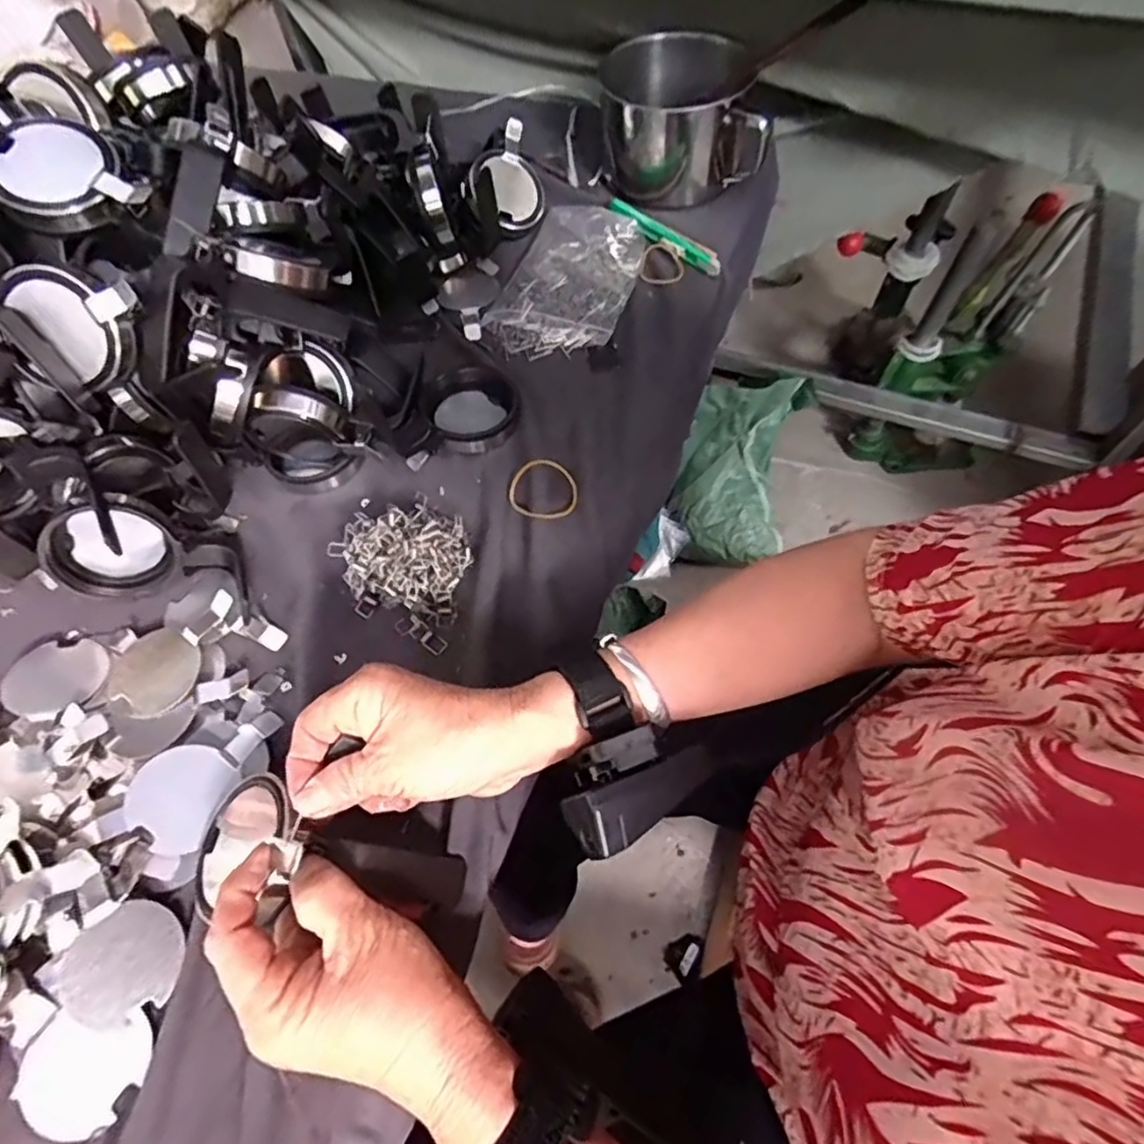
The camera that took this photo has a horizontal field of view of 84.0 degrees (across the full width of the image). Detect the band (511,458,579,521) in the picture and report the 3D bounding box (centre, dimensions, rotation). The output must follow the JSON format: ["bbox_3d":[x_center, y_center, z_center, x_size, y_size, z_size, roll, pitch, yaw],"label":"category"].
[{"bbox_3d":[-0.020,-0.056,0.437,0.047,0.007,0.047,-2,60,3],"label":"band"}]

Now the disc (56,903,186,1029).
[{"bbox_3d":[-0.225,0.197,0.318,0.058,0.004,0.050,-22,72,-10],"label":"disc"}]

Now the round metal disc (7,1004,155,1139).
[{"bbox_3d":[-0.234,0.238,0.302,0.056,0.009,0.047,0,60,4],"label":"round metal disc"}]

